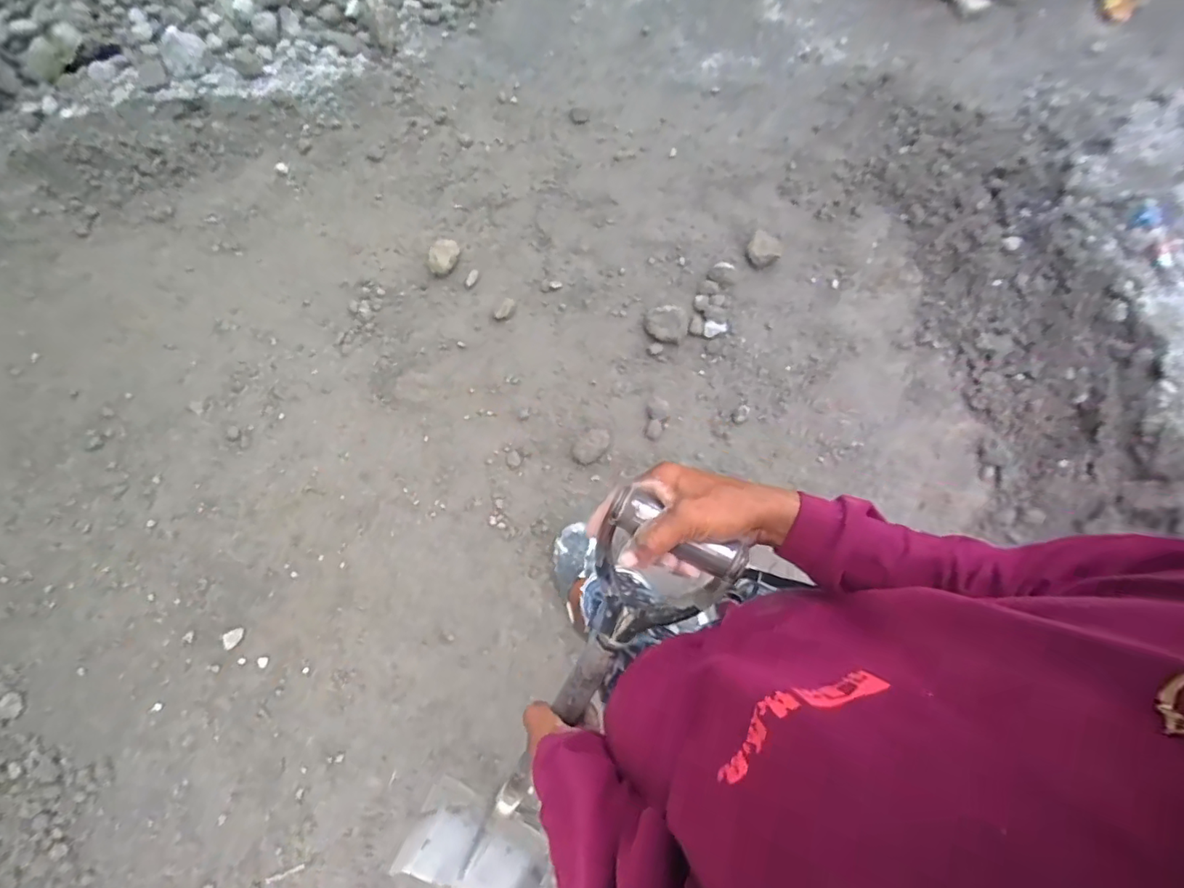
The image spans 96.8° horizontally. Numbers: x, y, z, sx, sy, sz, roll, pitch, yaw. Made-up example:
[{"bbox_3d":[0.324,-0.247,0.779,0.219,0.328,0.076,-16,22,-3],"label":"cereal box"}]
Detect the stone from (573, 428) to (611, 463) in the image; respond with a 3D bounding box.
[{"bbox_3d":[0.000,0.000,1.407,0.078,0.048,0.117,39,77,10],"label":"stone"}]

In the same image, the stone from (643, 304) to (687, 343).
[{"bbox_3d":[0.216,-0.344,1.519,0.117,0.043,0.110,0,74,-1],"label":"stone"}]

